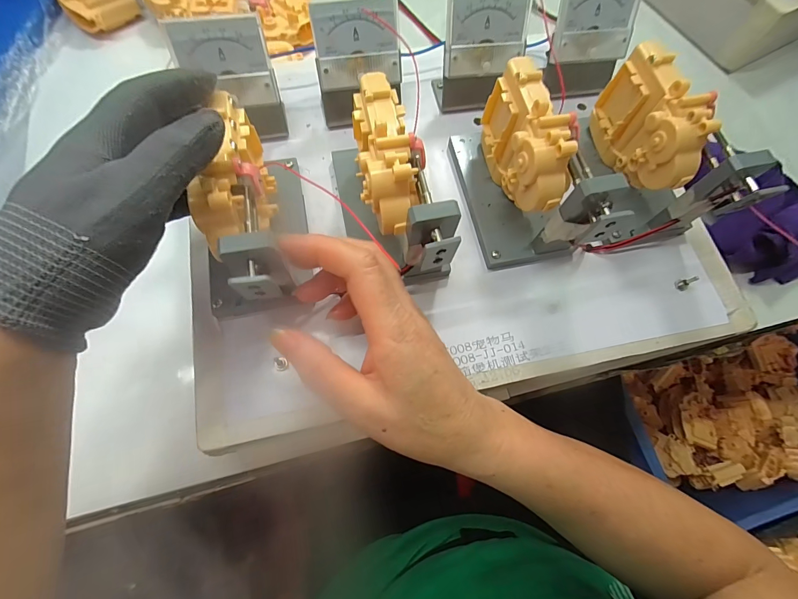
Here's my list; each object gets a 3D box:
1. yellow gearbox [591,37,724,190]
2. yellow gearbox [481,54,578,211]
[{"bbox_3d":[0.179,-0.122,0.262,0.032,0.070,0.093,-7,71,-5],"label":"yellow gearbox"},{"bbox_3d":[0.084,-0.103,0.256,0.034,0.076,0.097,-9,71,-5],"label":"yellow gearbox"}]

